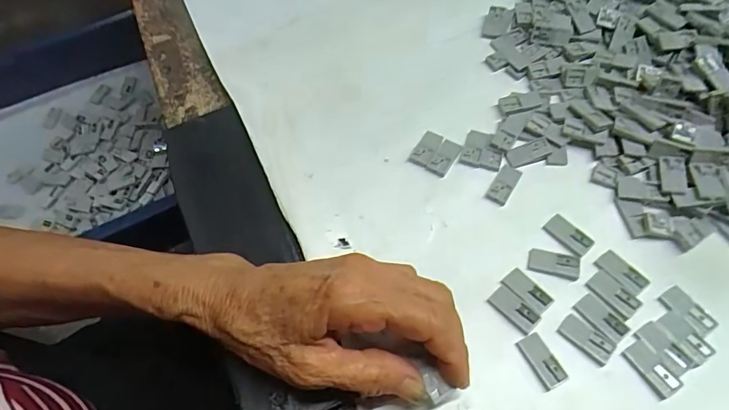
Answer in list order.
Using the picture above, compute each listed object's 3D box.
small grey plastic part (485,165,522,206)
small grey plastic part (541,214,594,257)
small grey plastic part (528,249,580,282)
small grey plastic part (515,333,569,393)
[{"bbox_3d":[0.090,-0.013,0.293,0.014,0.004,0.029,27,67,16],"label":"small grey plastic part"},{"bbox_3d":[0.123,0.018,0.274,0.015,0.004,0.028,-37,66,-15],"label":"small grey plastic part"},{"bbox_3d":[0.111,0.034,0.266,0.029,0.004,0.015,13,64,10],"label":"small grey plastic part"},{"bbox_3d":[0.094,0.082,0.240,0.014,0.004,0.028,-23,63,-8],"label":"small grey plastic part"}]

